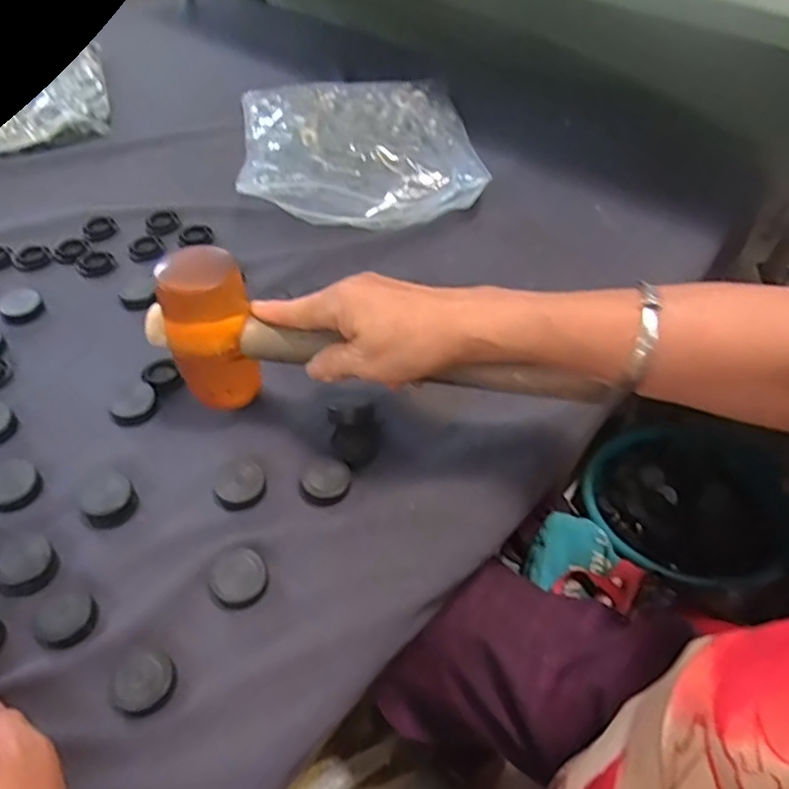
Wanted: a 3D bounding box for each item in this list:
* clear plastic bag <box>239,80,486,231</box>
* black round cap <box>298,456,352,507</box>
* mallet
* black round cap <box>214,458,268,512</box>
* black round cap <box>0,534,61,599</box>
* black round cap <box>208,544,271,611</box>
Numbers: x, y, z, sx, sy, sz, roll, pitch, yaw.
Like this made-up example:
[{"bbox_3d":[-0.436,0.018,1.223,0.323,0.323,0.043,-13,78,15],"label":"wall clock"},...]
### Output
[{"bbox_3d":[-0.041,-0.278,0.696,0.244,0.043,0.271,-5,50,-6],"label":"clear plastic bag"},{"bbox_3d":[-0.047,0.058,0.428,0.034,0.004,0.035,1,50,-1],"label":"black round cap"},{"bbox_3d":[-0.015,-0.021,0.413,0.294,0.099,0.048,12,51,6],"label":"mallet"},{"bbox_3d":[-0.103,0.061,0.427,0.032,0.011,0.035,1,50,-1],"label":"black round cap"},{"bbox_3d":[-0.225,0.103,0.386,0.034,0.006,0.038,-33,58,-26],"label":"black round cap"},{"bbox_3d":[-0.096,0.110,0.387,0.034,0.010,0.037,1,50,-1],"label":"black round cap"}]

